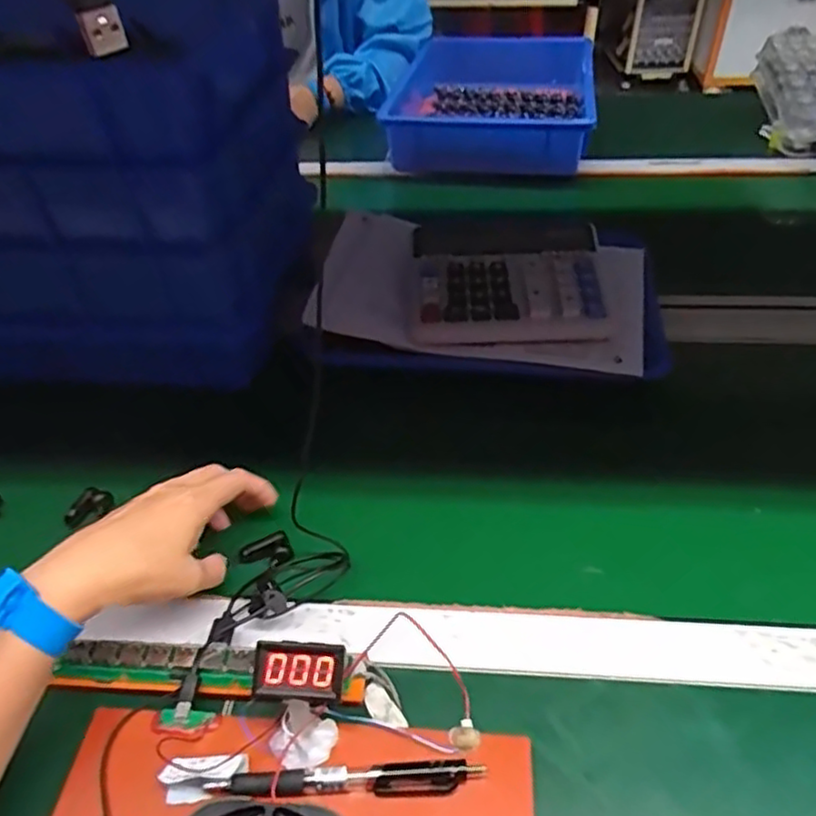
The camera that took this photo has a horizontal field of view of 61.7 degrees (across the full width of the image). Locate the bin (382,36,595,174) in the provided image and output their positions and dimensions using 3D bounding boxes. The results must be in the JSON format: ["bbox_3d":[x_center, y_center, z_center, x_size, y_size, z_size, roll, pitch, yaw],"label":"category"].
[{"bbox_3d":[0.134,-0.495,1.086,0.292,0.092,0.411,3,43,7],"label":"bin"}]

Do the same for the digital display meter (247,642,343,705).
[{"bbox_3d":[-0.059,0.144,0.375,0.048,0.021,0.031,-1,75,-2],"label":"digital display meter"}]

